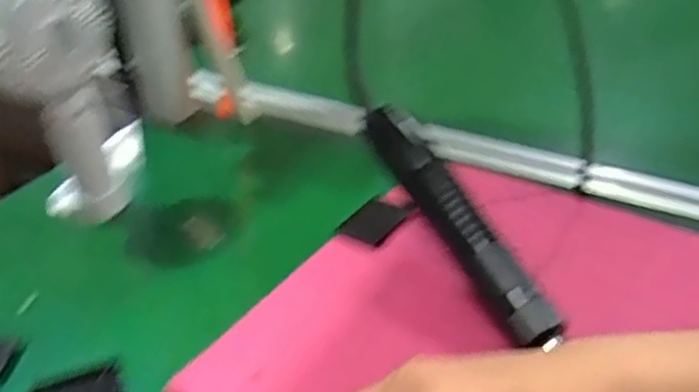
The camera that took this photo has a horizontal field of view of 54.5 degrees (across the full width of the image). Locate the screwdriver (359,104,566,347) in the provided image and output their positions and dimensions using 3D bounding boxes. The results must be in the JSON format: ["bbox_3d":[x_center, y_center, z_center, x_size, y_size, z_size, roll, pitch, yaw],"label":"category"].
[{"bbox_3d":[0.067,0.014,0.438,0.035,0.024,0.193,-19,56,-22],"label":"screwdriver"}]

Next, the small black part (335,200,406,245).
[{"bbox_3d":[0.016,0.019,0.511,0.043,0.005,0.042,-40,38,-26],"label":"small black part"}]

